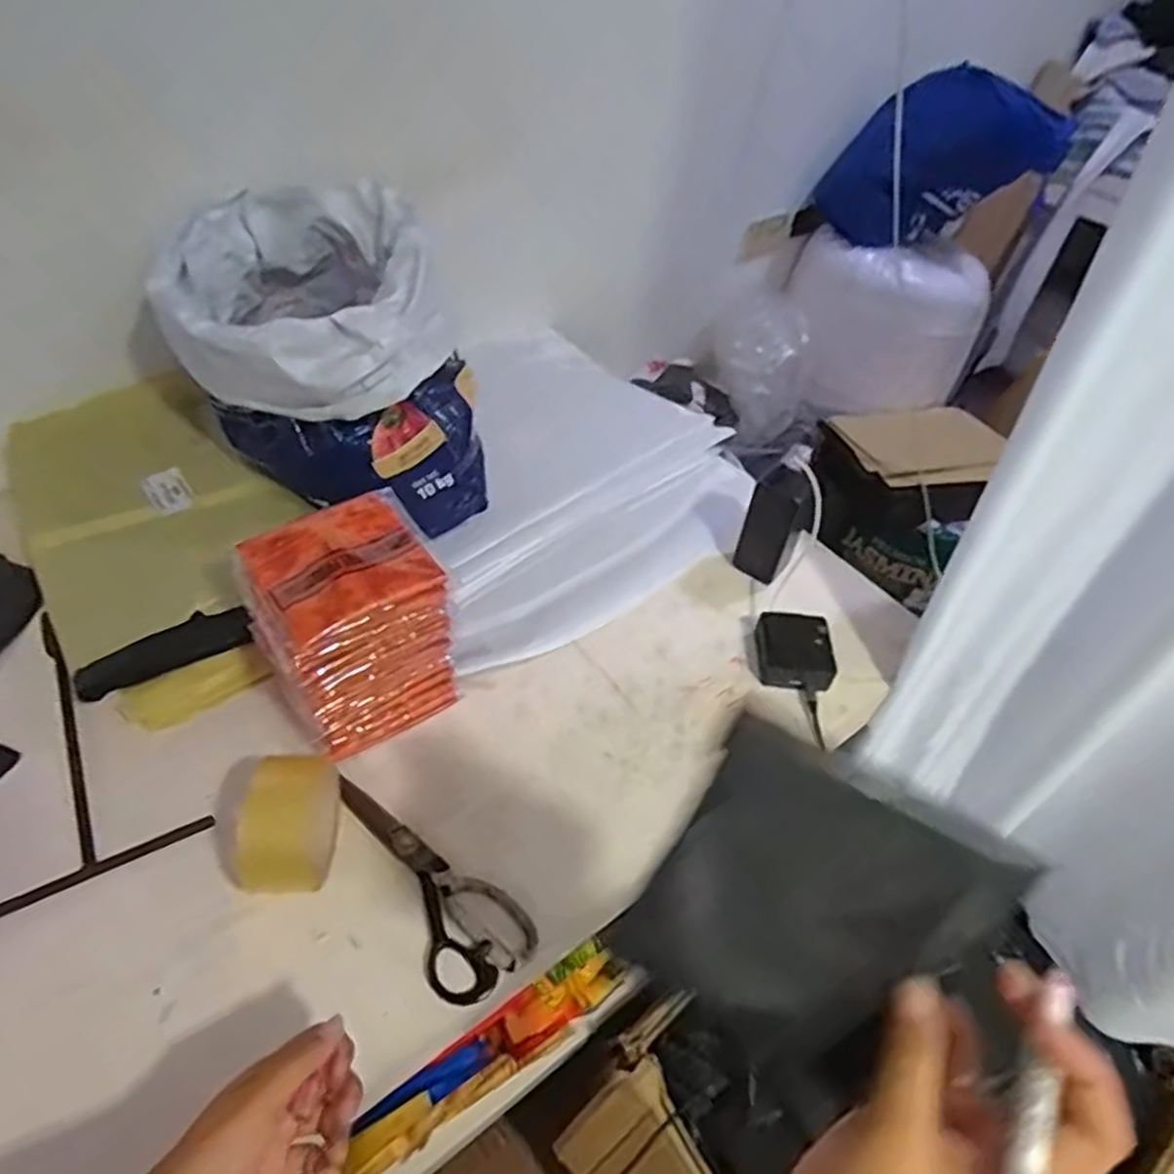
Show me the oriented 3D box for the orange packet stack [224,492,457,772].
[{"bbox_3d":[-0.203,0.040,0.654,0.140,0.190,0.121,-28,56,-27],"label":"orange packet stack"}]

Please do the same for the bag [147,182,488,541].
[{"bbox_3d":[-0.294,-0.264,0.835,0.291,0.259,0.337,-11,49,-15],"label":"bag"}]

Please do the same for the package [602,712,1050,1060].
[{"bbox_3d":[0.091,0.129,0.301,0.117,0.123,0.011,32,10,11],"label":"package"}]

